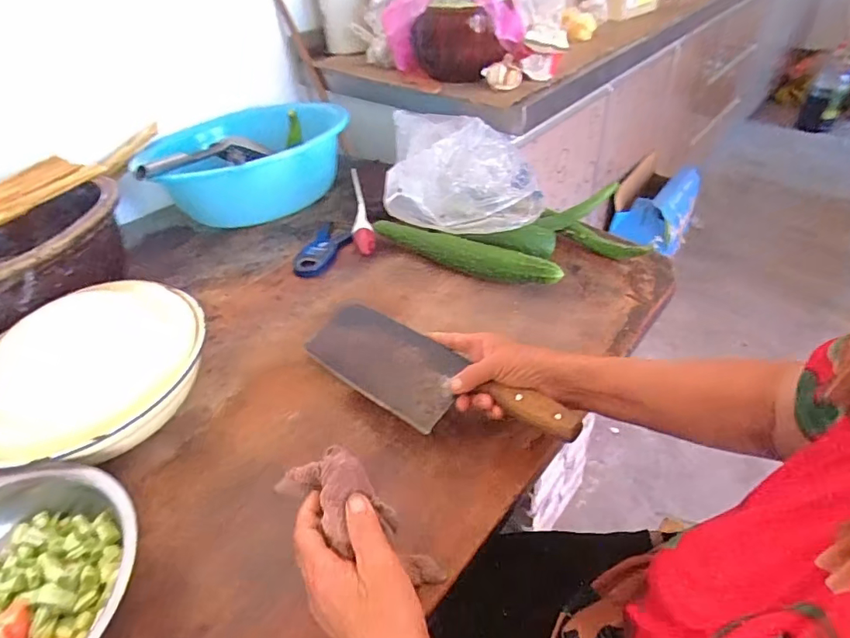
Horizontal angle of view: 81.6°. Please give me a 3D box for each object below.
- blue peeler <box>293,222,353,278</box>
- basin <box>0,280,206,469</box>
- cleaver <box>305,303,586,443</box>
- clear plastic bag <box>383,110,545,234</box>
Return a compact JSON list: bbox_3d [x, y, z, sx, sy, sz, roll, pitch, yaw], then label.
[{"bbox_3d":[-0.165,-0.107,0.787,0.051,0.029,0.131,11,44,18],"label":"blue peeler"},{"bbox_3d":[-0.368,0.065,0.539,0.218,0.090,0.234,-3,42,3],"label":"basin"},{"bbox_3d":[-0.009,0.057,0.521,0.341,0.029,0.096,19,46,33],"label":"cleaver"},{"bbox_3d":[0.065,-0.247,0.801,0.238,0.087,0.300,-2,42,4],"label":"clear plastic bag"}]

